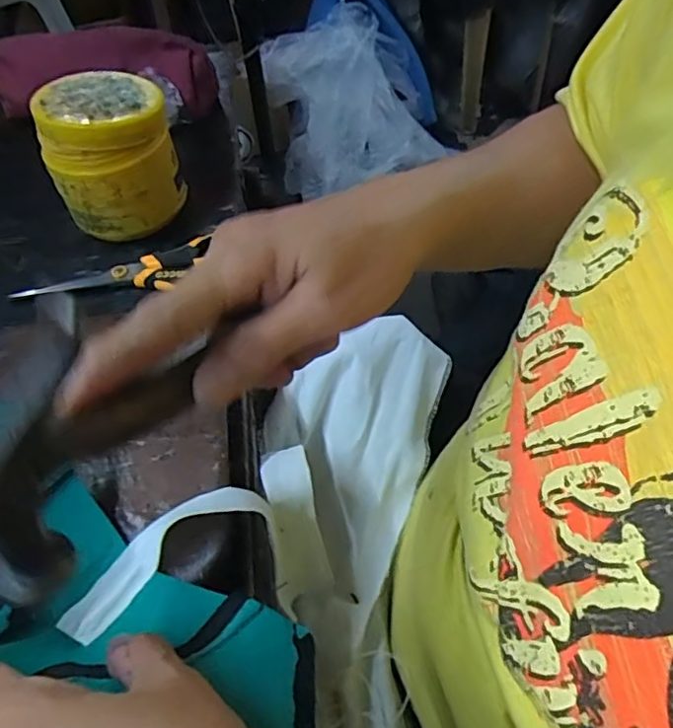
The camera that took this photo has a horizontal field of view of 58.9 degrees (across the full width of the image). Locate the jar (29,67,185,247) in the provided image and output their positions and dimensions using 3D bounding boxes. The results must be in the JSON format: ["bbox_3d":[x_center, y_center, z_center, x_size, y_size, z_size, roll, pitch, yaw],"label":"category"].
[{"bbox_3d":[-0.176,-0.161,0.477,0.096,0.108,0.087,-23,53,-13],"label":"jar"}]

